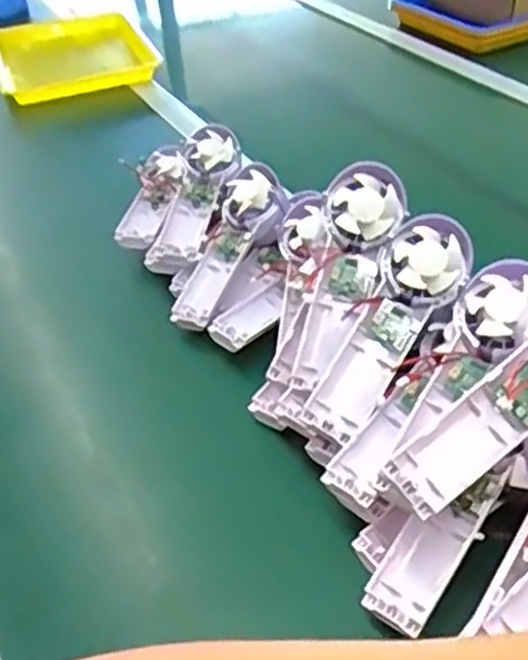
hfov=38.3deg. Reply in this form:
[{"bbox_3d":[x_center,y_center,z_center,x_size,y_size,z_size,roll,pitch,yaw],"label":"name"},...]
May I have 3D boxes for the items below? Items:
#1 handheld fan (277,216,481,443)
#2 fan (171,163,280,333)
[{"bbox_3d":[0.086,0.000,0.556,0.060,0.033,0.180,31,88,36],"label":"handheld fan"},{"bbox_3d":[-0.035,-0.080,0.711,0.060,0.026,0.177,16,68,23],"label":"fan"}]

